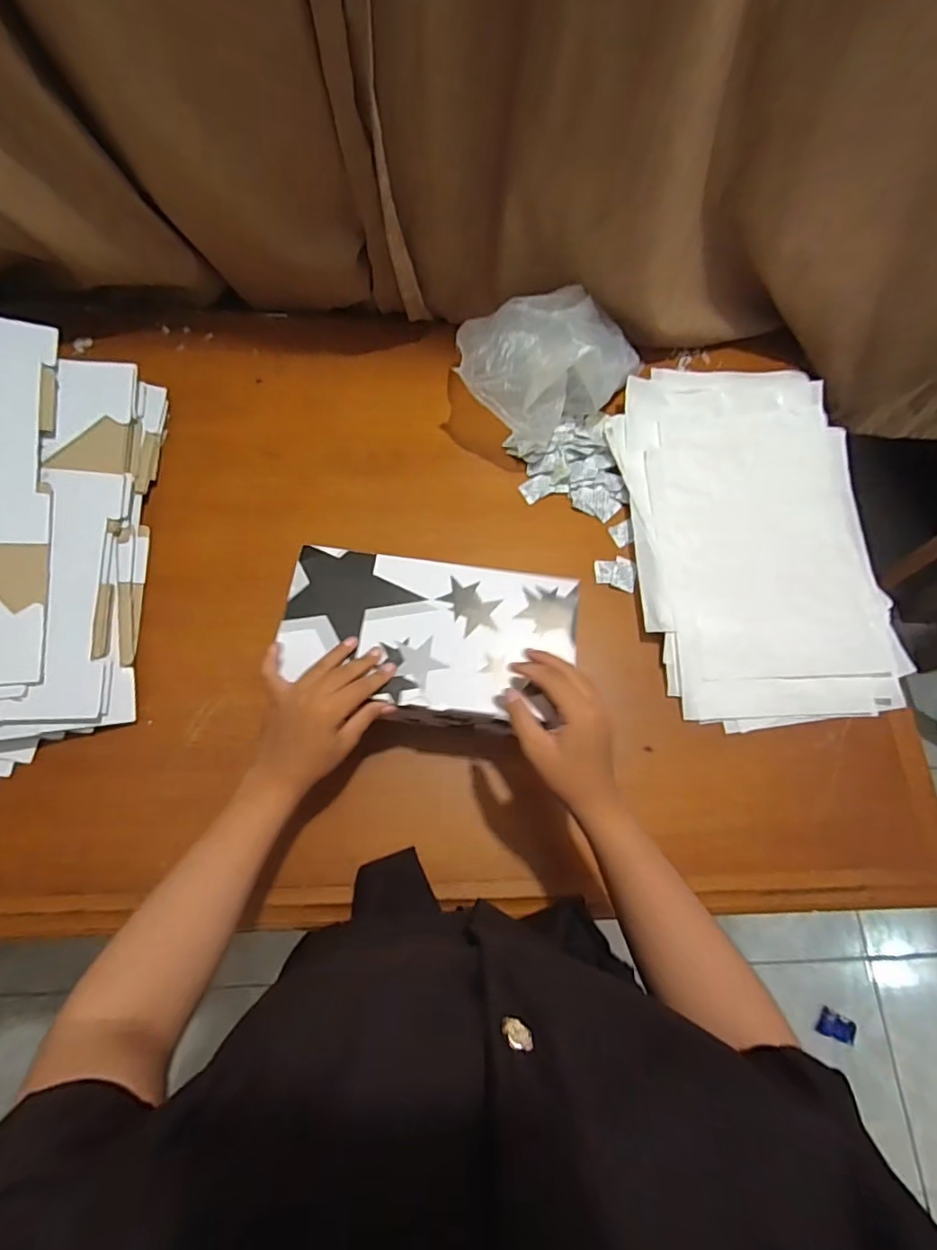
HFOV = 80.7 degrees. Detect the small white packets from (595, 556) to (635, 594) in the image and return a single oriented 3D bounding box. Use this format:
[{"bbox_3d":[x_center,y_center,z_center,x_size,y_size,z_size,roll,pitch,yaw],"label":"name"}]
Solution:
[{"bbox_3d":[0.178,-0.062,0.671,0.045,0.010,0.045,5,72,0],"label":"small white packets"}]

